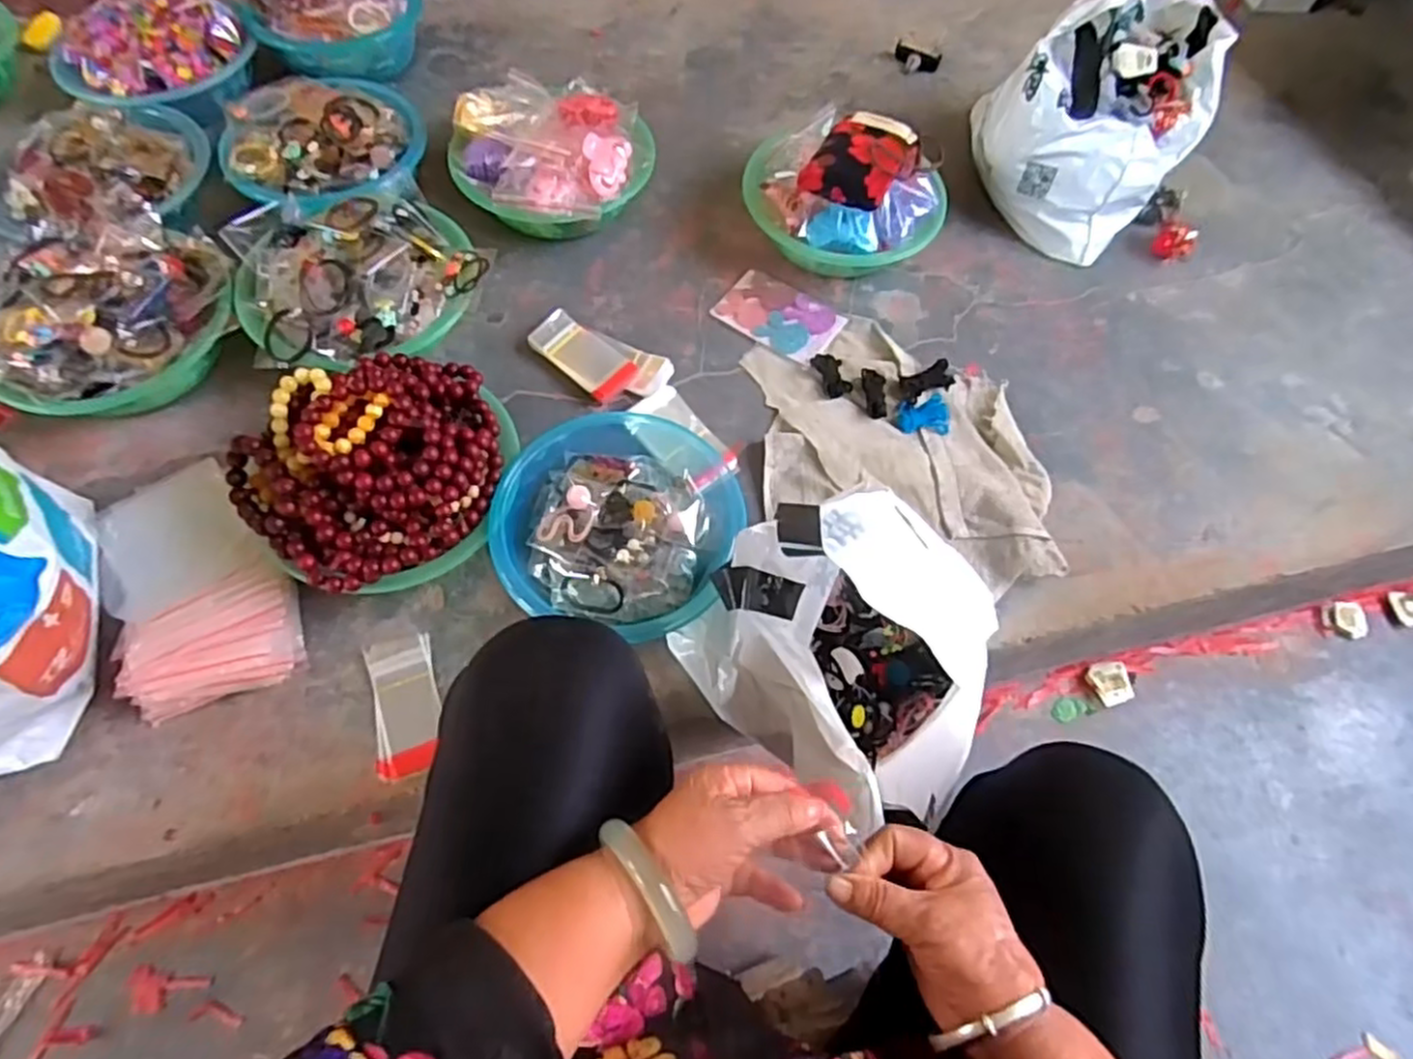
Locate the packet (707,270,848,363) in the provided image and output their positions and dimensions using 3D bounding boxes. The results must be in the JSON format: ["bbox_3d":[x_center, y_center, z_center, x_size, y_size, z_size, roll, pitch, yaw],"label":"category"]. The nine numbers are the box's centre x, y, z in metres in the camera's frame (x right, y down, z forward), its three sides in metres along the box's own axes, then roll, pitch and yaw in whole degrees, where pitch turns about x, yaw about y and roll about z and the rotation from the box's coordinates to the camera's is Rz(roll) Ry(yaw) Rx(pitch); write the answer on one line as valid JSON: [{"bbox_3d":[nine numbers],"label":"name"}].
[{"bbox_3d":[0.086,-0.253,0.876,0.141,0.007,0.090,33,66,14],"label":"packet"}]

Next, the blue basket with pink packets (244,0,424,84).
[{"bbox_3d":[-0.501,-0.691,1.027,0.218,0.076,0.197,-10,64,-8],"label":"blue basket with pink packets"}]

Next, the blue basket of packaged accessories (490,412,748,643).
[{"bbox_3d":[-0.077,-0.020,0.709,0.215,0.073,0.235,1,63,-2],"label":"blue basket of packaged accessories"}]

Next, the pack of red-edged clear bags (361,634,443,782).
[{"bbox_3d":[-0.264,0.154,0.654,0.057,0.008,0.118,-14,64,-10],"label":"pack of red-edged clear bags"}]

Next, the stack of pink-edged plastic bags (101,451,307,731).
[{"bbox_3d":[-0.457,0.048,0.669,0.149,0.066,0.229,-26,67,-15],"label":"stack of pink-edged plastic bags"}]

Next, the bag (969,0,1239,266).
[{"bbox_3d":[0.499,-0.548,0.953,0.253,0.200,0.324,42,68,17],"label":"bag"}]

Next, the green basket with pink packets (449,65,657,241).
[{"bbox_3d":[-0.186,-0.453,0.909,0.236,0.105,0.239,-10,64,-8],"label":"green basket with pink packets"}]

